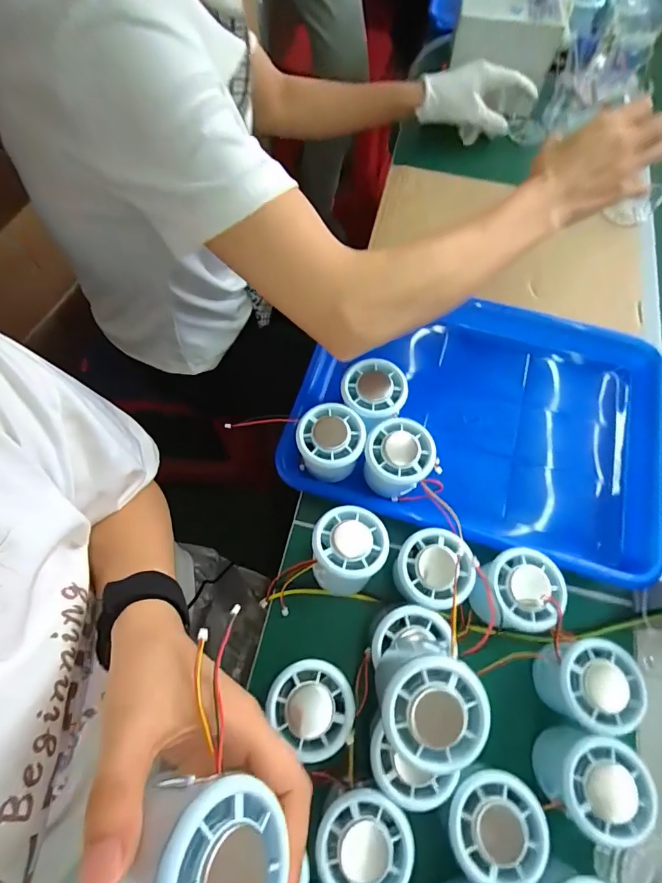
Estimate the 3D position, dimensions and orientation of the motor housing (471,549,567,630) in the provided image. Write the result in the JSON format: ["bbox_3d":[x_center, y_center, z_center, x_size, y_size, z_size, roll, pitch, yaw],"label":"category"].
[{"bbox_3d":[0.146,0.120,0.349,0.059,0.071,0.056,-4,67,-4],"label":"motor housing"}]

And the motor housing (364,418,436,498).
[{"bbox_3d":[0.056,0.016,0.376,0.055,0.053,0.052,8,67,2],"label":"motor housing"}]

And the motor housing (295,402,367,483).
[{"bbox_3d":[-0.001,0.005,0.378,0.057,0.050,0.059,-4,67,-4],"label":"motor housing"}]

